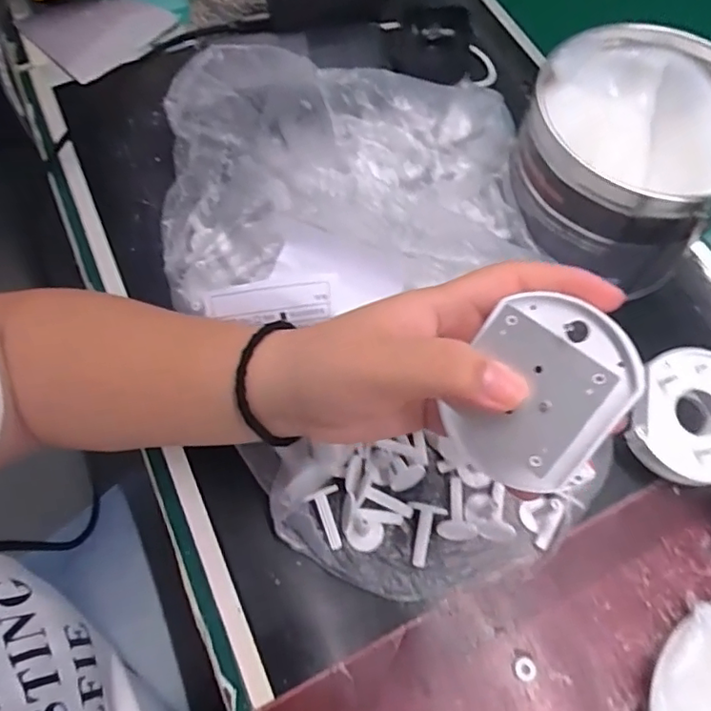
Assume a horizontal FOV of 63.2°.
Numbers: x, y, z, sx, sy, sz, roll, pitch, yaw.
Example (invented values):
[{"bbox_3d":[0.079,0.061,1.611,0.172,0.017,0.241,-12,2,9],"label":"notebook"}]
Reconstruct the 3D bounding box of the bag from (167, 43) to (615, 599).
[{"bbox_3d":[0.007,-0.039,0.334,0.228,0.075,0.328,-8,66,-5],"label":"bag"}]

